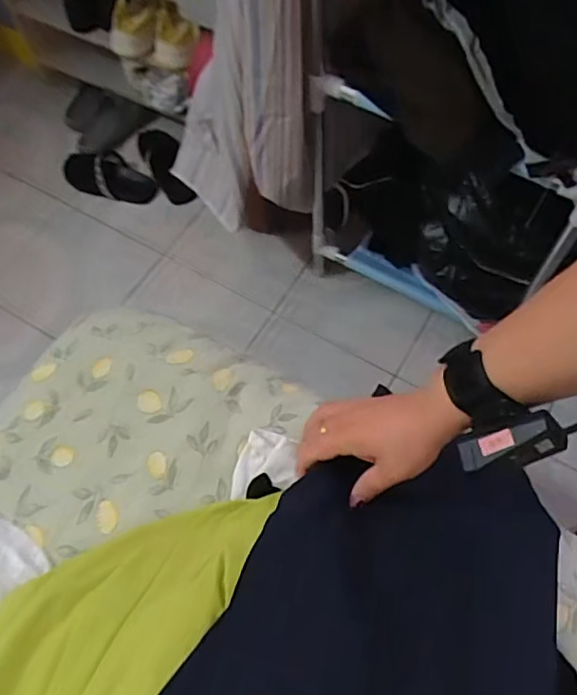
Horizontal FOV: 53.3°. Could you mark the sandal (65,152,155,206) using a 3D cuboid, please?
[{"bbox_3d":[-0.406,-0.385,1.280,0.210,0.057,0.110,10,63,6],"label":"sandal"}]

